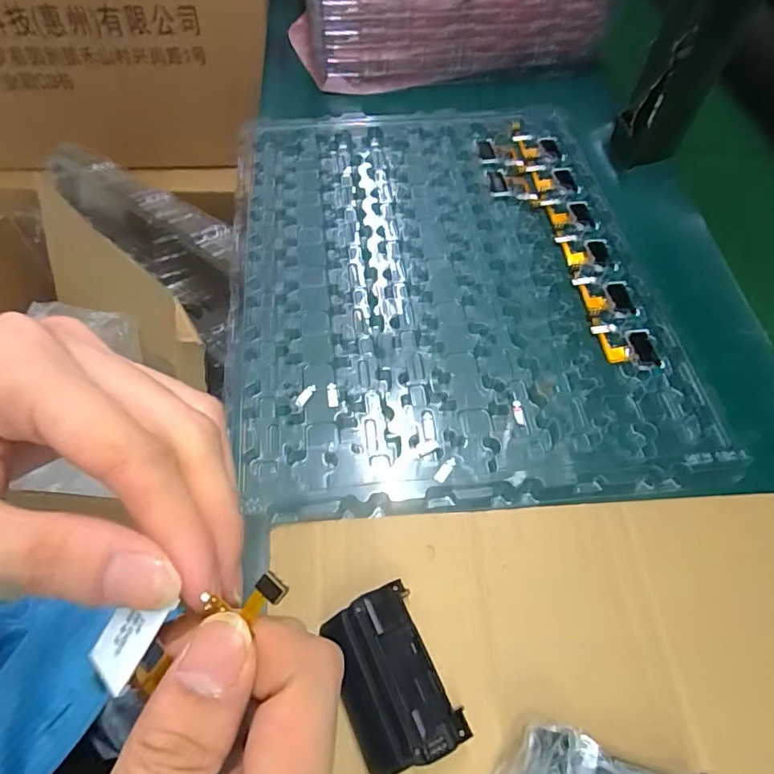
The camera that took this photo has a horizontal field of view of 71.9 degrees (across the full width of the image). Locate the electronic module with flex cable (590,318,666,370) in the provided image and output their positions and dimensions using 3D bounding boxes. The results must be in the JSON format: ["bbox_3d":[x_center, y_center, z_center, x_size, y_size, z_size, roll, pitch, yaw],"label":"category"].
[{"bbox_3d":[0.162,-0.032,0.361,0.034,0.004,0.046,-6,58,-5],"label":"electronic module with flex cable"}]

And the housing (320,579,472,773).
[{"bbox_3d":[0.001,0.133,0.244,0.044,0.024,0.070,-22,61,-14],"label":"housing"}]

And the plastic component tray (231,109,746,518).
[{"bbox_3d":[0.041,-0.090,0.397,0.298,0.015,0.366,-6,58,-5],"label":"plastic component tray"}]

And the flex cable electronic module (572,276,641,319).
[{"bbox_3d":[0.159,-0.065,0.386,0.035,0.005,0.041,-8,59,-6],"label":"flex cable electronic module"}]

